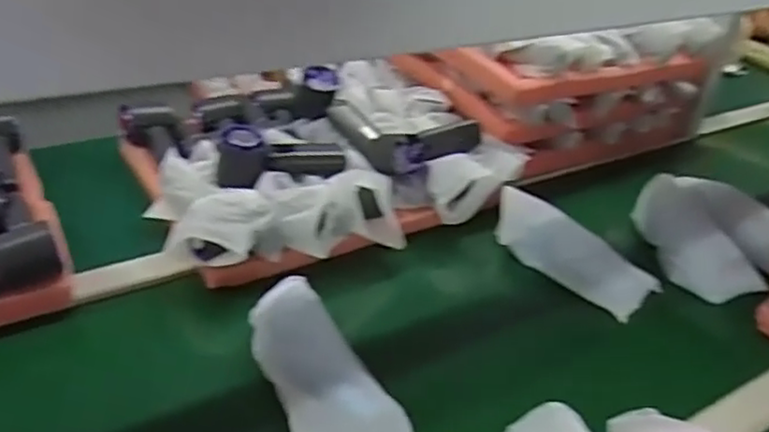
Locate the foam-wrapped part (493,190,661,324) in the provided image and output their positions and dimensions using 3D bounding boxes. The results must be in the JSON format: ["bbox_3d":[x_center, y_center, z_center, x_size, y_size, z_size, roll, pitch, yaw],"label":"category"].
[{"bbox_3d":[0.220,0.038,0.808,0.196,0.059,0.064,31,40,31],"label":"foam-wrapped part"}]

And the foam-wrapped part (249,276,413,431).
[{"bbox_3d":[-0.057,0.131,0.607,0.094,0.036,0.188,-10,37,-25],"label":"foam-wrapped part"}]

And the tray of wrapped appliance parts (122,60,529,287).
[{"bbox_3d":[-0.087,-0.096,0.882,0.429,0.100,0.368,-13,38,-28],"label":"tray of wrapped appliance parts"}]

